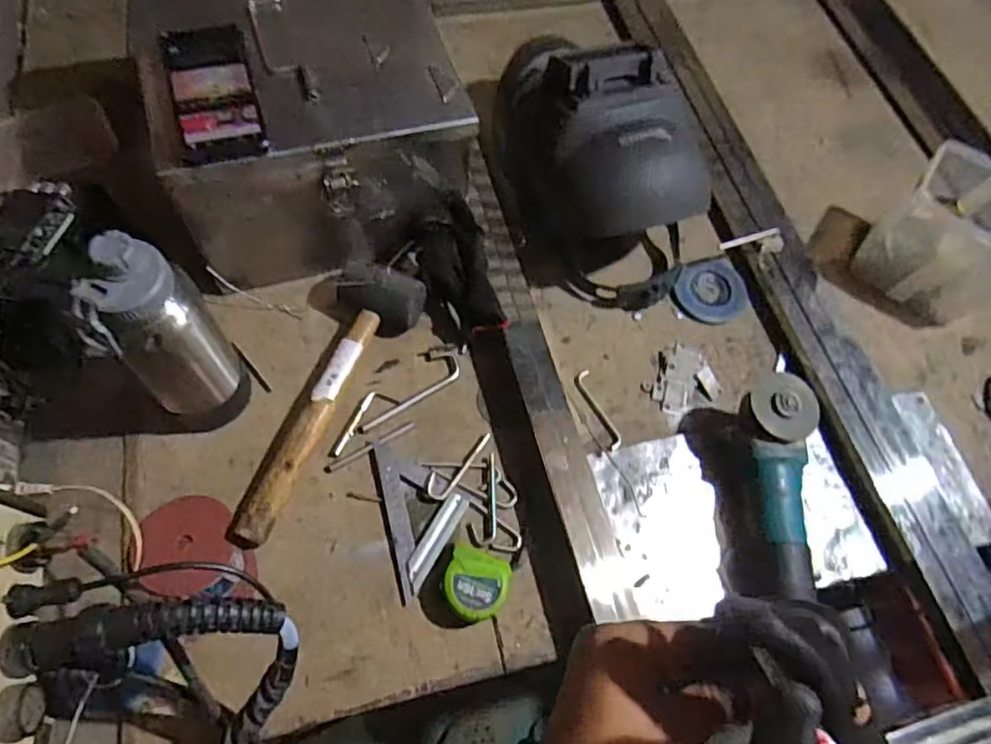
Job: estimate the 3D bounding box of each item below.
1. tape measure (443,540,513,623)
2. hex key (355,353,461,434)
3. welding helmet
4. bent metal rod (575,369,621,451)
[{"bbox_3d":[-0.020,0.214,0.615,0.066,0.034,0.063,20,63,5],"label":"tape measure"},{"bbox_3d":[-0.105,0.020,0.713,0.138,0.014,0.044,-30,69,-20],"label":"hex key"},{"bbox_3d":[0.121,-0.271,0.749,0.175,0.203,0.344,-13,64,-13],"label":"welding helmet"},{"bbox_3d":[0.122,0.045,0.729,0.019,0.008,0.100,-18,65,-15],"label":"bent metal rod"}]

